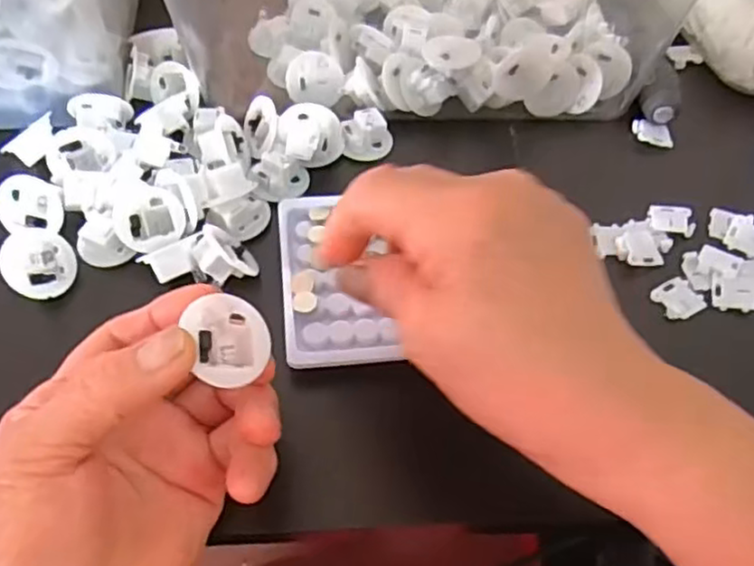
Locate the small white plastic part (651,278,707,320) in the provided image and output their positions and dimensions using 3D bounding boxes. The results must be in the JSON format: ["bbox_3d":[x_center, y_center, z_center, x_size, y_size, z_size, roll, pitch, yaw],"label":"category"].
[{"bbox_3d":[0.147,0.008,0.340,0.023,0.005,0.020,-26,60,-19],"label":"small white plastic part"}]

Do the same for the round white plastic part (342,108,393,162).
[{"bbox_3d":[-0.005,-0.084,0.391,0.027,0.020,0.023,-4,56,-5],"label":"round white plastic part"}]

